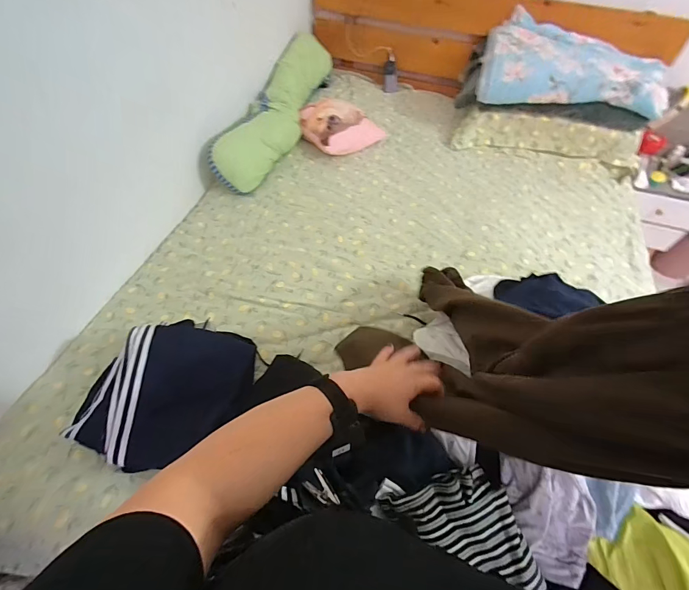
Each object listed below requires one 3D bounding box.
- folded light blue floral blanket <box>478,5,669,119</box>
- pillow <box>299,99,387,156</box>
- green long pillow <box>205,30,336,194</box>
[{"bbox_3d":[0.759,-0.760,1.197,0.562,0.144,0.304,18,57,10],"label":"folded light blue floral blanket"},{"bbox_3d":[-0.018,-0.638,1.331,0.259,0.116,0.215,-24,60,-17],"label":"pillow"},{"bbox_3d":[-0.241,-0.686,1.304,0.173,0.207,0.754,16,57,9],"label":"green long pillow"}]

